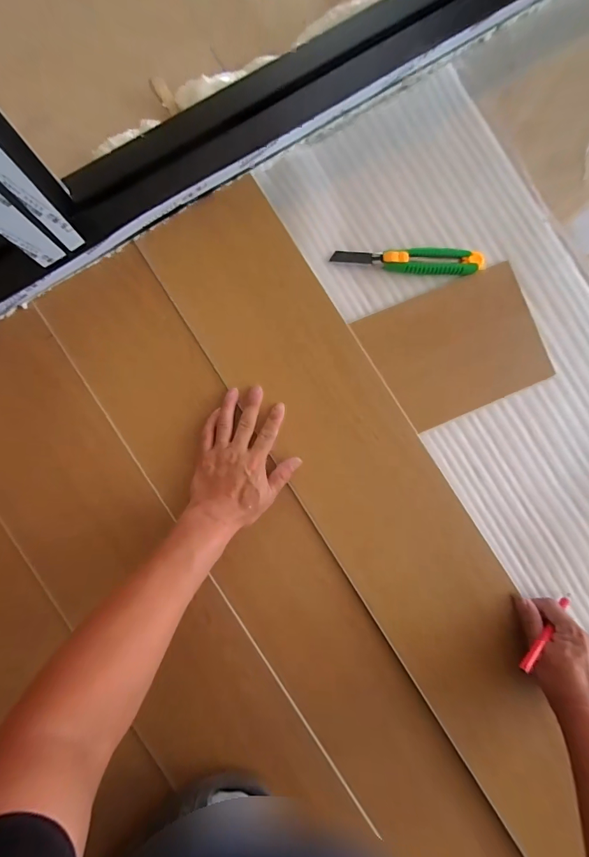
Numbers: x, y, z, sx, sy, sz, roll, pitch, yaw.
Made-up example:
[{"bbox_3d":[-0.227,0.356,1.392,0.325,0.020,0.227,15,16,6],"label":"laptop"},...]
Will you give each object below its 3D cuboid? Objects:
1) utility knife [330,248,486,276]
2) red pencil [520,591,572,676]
[{"bbox_3d":[0.159,-0.230,0.522,0.207,0.020,0.032,-1,89,-4],"label":"utility knife"},{"bbox_3d":[0.328,0.257,0.486,0.165,0.015,0.013,-17,90,-38],"label":"red pencil"}]

